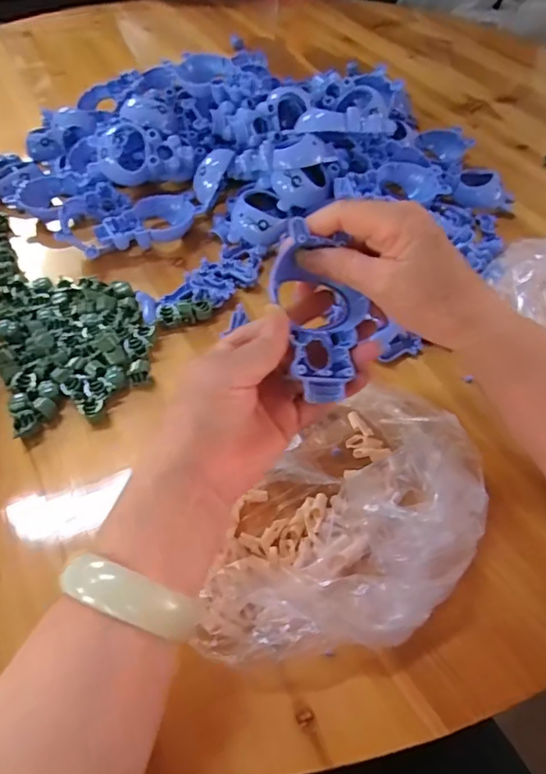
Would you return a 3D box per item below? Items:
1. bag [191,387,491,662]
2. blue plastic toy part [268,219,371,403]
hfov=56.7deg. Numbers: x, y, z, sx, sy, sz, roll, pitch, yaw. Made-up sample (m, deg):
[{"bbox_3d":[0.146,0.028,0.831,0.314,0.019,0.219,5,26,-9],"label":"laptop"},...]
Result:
[{"bbox_3d":[0.049,0.082,0.311,0.126,0.035,0.199,32,61,22],"label":"bag"},{"bbox_3d":[0.029,-0.046,0.288,0.055,0.052,0.086,-13,54,-11],"label":"blue plastic toy part"}]

